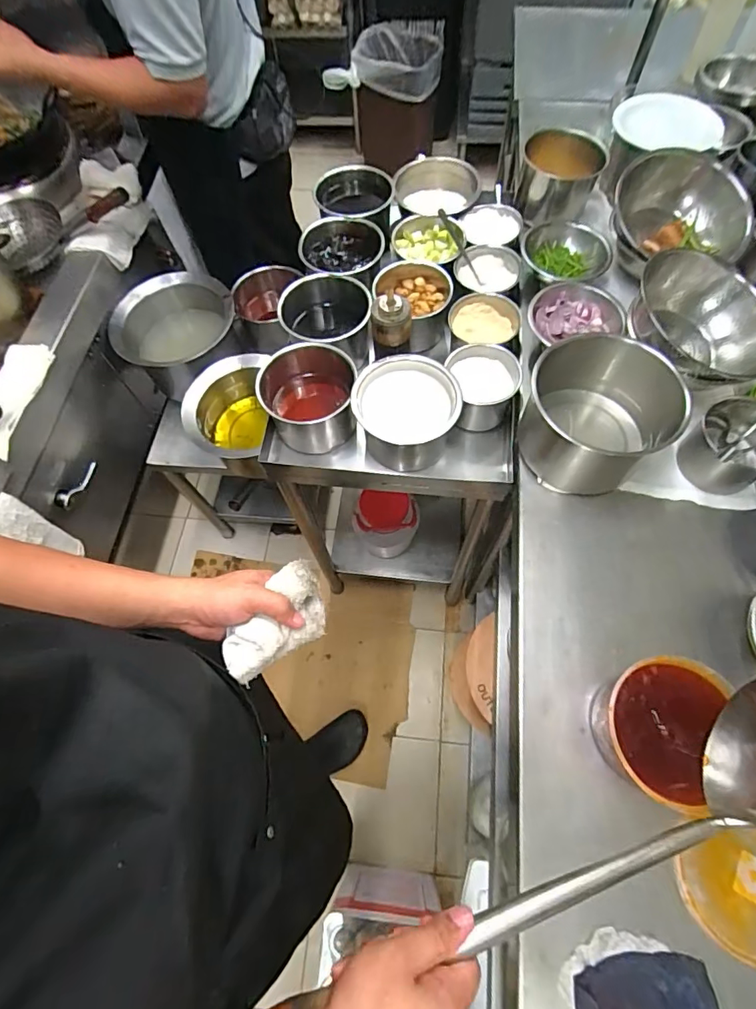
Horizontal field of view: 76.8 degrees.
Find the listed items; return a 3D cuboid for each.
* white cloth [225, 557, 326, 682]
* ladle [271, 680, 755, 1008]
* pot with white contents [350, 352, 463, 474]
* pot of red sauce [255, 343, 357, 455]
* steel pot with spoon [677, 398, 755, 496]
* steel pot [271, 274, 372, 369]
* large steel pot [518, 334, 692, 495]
[{"bbox_3d":[-0.101,0.125,0.496,0.064,0.043,0.127,36,71,18],"label":"white cloth"},{"bbox_3d":[0.141,0.274,0.385,0.503,0.092,0.085,-15,65,-13],"label":"ladle"},{"bbox_3d":[0.045,-0.139,0.748,0.152,0.109,0.155,-1,65,2],"label":"pot with white contents"},{"bbox_3d":[-0.110,-0.165,0.786,0.147,0.132,0.148,-1,65,2],"label":"pot of red sauce"},{"bbox_3d":[0.502,-0.097,0.643,0.152,0.103,0.111,-37,69,-14],"label":"steel pot with spoon"},{"bbox_3d":[-0.090,-0.309,0.833,0.148,0.124,0.161,-1,65,2],"label":"steel pot"},{"bbox_3d":[0.292,-0.119,0.649,0.165,0.148,0.162,-1,65,2],"label":"large steel pot"}]

